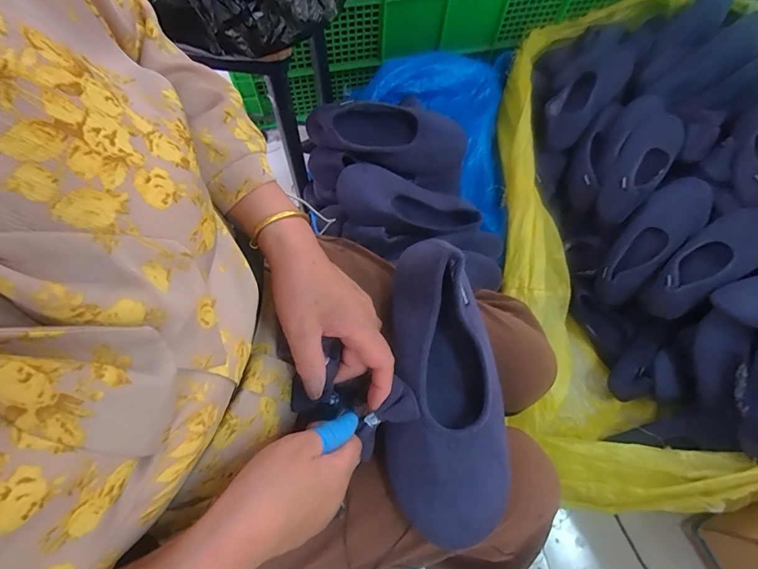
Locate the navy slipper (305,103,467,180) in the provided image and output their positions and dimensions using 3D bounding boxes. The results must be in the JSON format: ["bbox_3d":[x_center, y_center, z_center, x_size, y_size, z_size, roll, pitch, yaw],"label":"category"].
[{"bbox_3d":[0.015,-0.235,0.652,0.252,0.066,0.093,6,68,-15],"label":"navy slipper"}]

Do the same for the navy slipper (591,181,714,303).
[{"bbox_3d":[0.535,-0.086,0.795,0.104,0.062,0.289,39,103,13],"label":"navy slipper"}]

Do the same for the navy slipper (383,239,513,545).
[{"bbox_3d":[0.058,0.082,0.345,0.099,0.066,0.240,2,69,-1],"label":"navy slipper"}]

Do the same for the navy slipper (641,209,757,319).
[{"bbox_3d":[0.618,-0.036,0.755,0.103,0.055,0.258,48,111,15],"label":"navy slipper"}]

